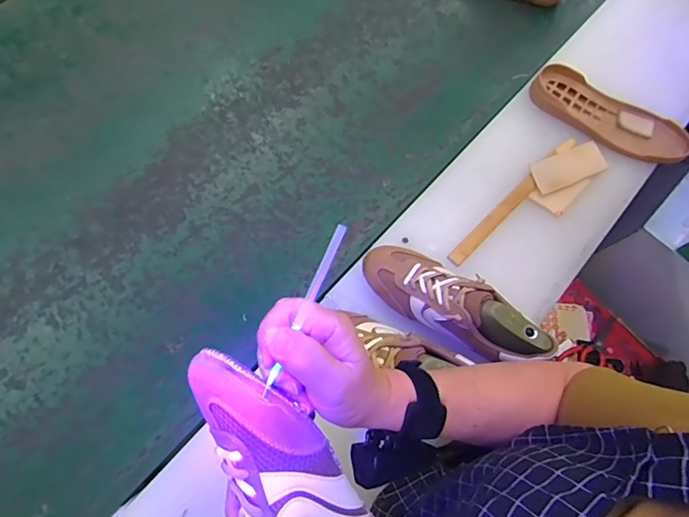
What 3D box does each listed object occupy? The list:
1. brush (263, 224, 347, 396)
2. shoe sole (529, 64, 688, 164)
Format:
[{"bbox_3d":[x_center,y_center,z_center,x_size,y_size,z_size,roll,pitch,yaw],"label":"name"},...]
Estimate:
[{"bbox_3d":[-0.026,0.033,0.297,0.007,0.006,0.122,25,88,7],"label":"brush"},{"bbox_3d":[0.430,-0.235,0.730,0.253,0.033,0.091,32,71,9],"label":"shoe sole"}]

